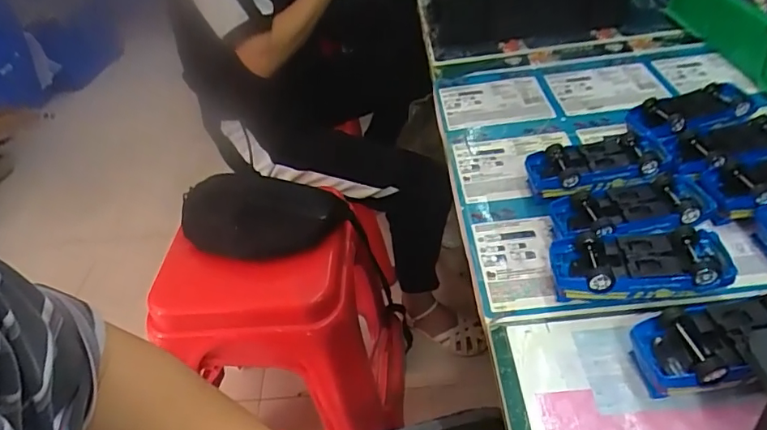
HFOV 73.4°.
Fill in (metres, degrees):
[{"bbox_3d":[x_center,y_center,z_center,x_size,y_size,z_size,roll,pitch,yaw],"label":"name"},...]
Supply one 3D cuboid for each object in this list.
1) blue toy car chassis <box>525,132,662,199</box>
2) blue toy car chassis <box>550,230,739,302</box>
[{"bbox_3d":[0.216,-0.045,0.527,0.135,0.045,0.059,-9,40,-4],"label":"blue toy car chassis"},{"bbox_3d":[0.210,0.046,0.424,0.139,0.045,0.062,-3,40,3],"label":"blue toy car chassis"}]

